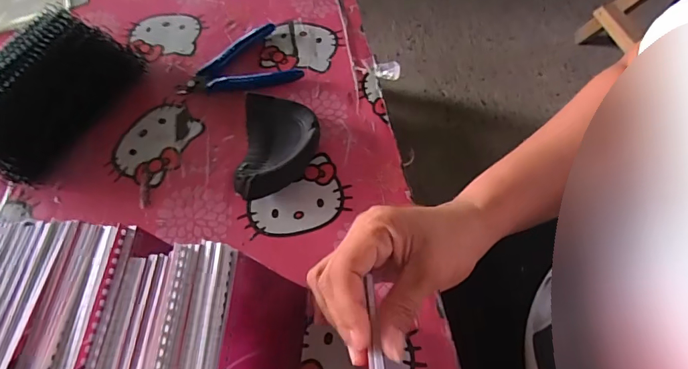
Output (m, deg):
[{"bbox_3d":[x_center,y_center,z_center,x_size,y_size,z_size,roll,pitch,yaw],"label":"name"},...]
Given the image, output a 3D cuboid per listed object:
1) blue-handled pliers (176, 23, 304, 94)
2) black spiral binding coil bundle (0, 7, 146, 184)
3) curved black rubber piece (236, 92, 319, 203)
[{"bbox_3d":[-0.109,-0.116,0.449,0.114,0.010,0.083,-27,61,-12],"label":"blue-handled pliers"},{"bbox_3d":[-0.278,-0.081,0.404,0.075,0.071,0.176,27,64,18],"label":"black spiral binding coil bundle"},{"bbox_3d":[-0.059,-0.031,0.387,0.063,0.025,0.098,5,59,6],"label":"curved black rubber piece"}]

